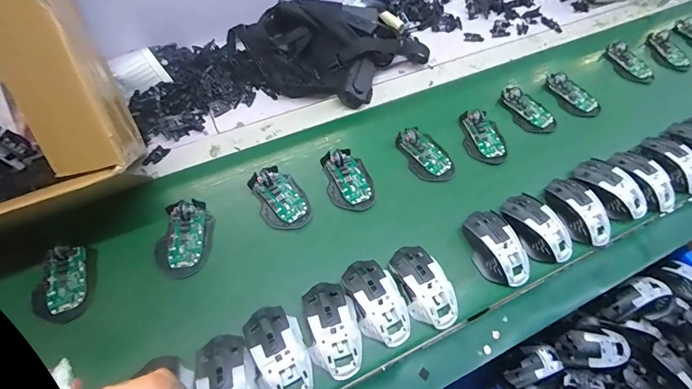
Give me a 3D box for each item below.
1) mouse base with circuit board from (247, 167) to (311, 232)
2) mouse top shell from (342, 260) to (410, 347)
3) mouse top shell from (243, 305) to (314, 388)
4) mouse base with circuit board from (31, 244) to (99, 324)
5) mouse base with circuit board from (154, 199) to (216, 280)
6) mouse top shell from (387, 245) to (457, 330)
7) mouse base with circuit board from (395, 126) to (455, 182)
[{"bbox_3d":[-0.102,0.003,0.581,0.073,0.025,0.111,-23,63,-17],"label":"mouse base with circuit board"},{"bbox_3d":[0.041,0.138,0.490,0.060,0.031,0.117,-20,62,-15],"label":"mouse top shell"},{"bbox_3d":[-0.082,0.190,0.448,0.064,0.032,0.117,-19,62,-14],"label":"mouse top shell"},{"bbox_3d":[-0.372,0.119,0.494,0.072,0.030,0.100,-9,60,-9],"label":"mouse base with circuit board"},{"bbox_3d":[-0.233,0.063,0.536,0.072,0.027,0.112,-1,59,-4],"label":"mouse base with circuit board"},{"bbox_3d":[0.105,0.124,0.506,0.062,0.031,0.114,-23,63,-17],"label":"mouse top shell"},{"bbox_3d":[0.140,-0.070,0.642,0.071,0.027,0.111,-23,63,-17],"label":"mouse base with circuit board"}]

